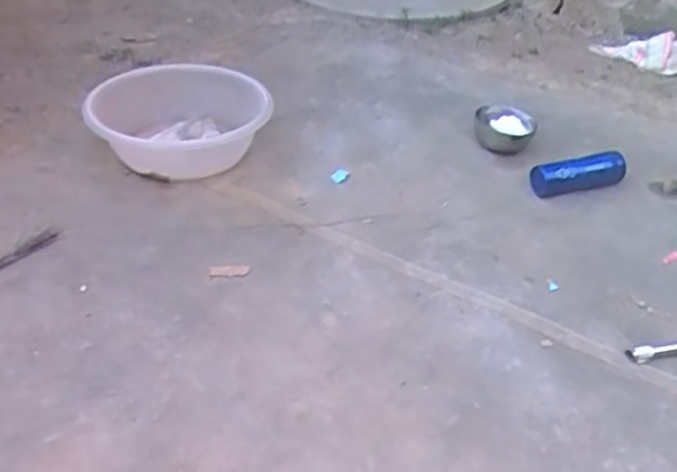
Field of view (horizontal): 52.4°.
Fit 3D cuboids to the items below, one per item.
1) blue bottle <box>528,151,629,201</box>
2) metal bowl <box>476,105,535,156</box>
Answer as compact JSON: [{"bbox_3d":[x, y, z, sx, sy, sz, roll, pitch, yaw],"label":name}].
[{"bbox_3d":[0.446,-0.115,1.266,0.184,0.053,0.052,-7,38,-12],"label":"blue bottle"},{"bbox_3d":[0.332,-0.211,1.379,0.115,0.063,0.112,1,37,-1],"label":"metal bowl"}]

